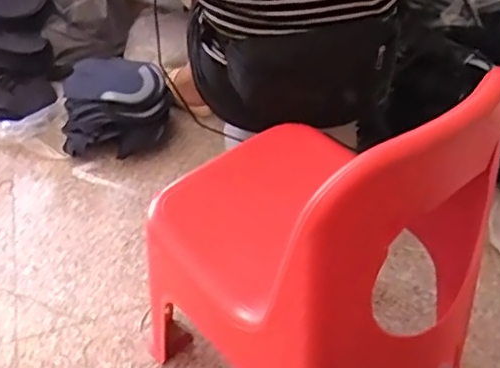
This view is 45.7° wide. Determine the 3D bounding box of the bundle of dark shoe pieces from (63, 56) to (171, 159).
[{"bbox_3d":[-0.328,-0.186,1.461,0.257,0.142,0.247,-5,42,-4],"label":"bundle of dark shoe pieces"}]

